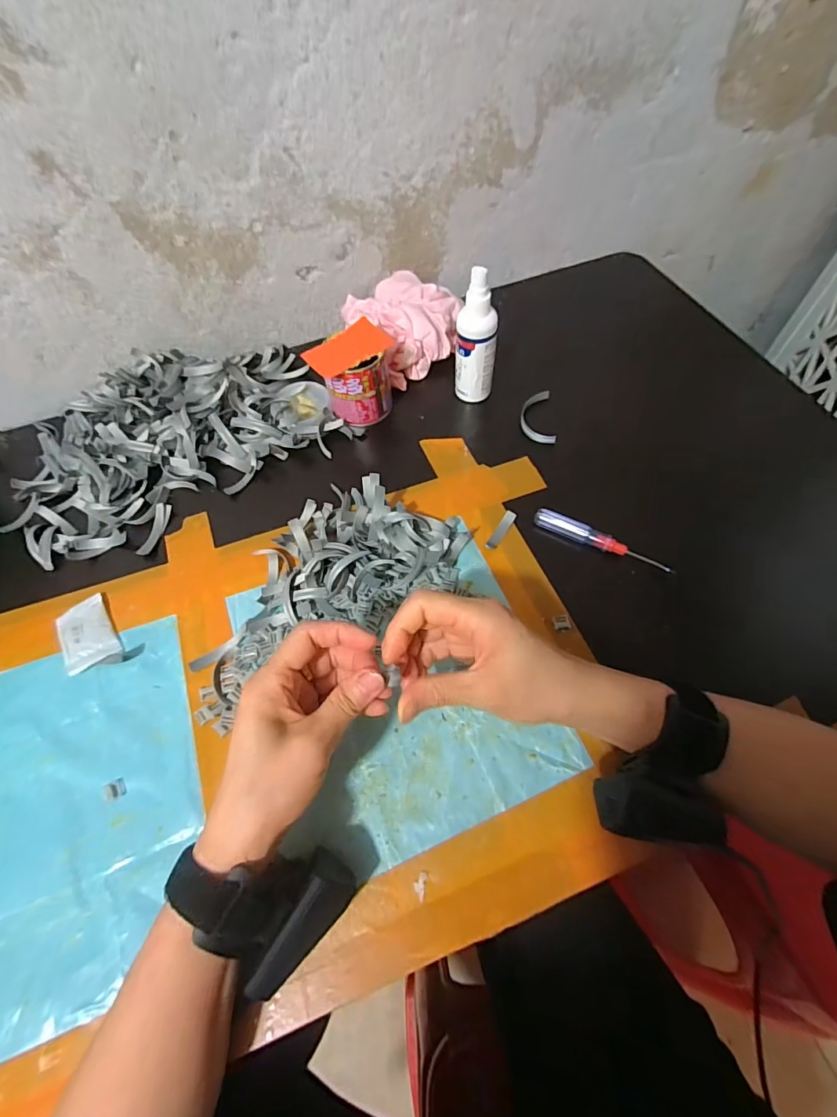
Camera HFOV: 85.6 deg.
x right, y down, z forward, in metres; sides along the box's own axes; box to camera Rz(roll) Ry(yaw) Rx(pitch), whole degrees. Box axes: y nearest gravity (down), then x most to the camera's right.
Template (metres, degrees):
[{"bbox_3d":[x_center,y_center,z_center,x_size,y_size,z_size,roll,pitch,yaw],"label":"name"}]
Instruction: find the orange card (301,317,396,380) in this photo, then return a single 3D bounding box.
[{"bbox_3d":[-0.067,-0.204,0.437,0.081,0.008,0.045,-40,76,-18],"label":"orange card"}]

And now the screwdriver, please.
[{"bbox_3d":[0.160,-0.015,0.398,0.119,0.012,0.016,27,66,18],"label":"screwdriver"}]

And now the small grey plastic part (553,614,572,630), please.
[{"bbox_3d":[0.116,0.051,0.367,0.014,0.004,0.012,-10,61,-1],"label":"small grey plastic part"}]

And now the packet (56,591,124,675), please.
[{"bbox_3d":[-0.278,0.065,0.382,0.040,0.009,0.071,-31,63,-13],"label":"packet"}]

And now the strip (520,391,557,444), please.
[{"bbox_3d":[0.125,-0.149,0.479,0.032,0.015,0.068,-1,61,4],"label":"strip"}]

